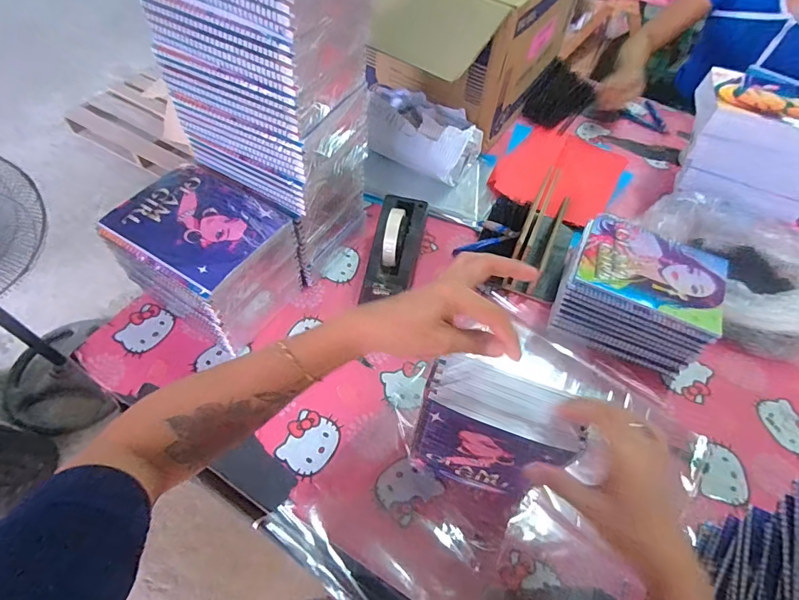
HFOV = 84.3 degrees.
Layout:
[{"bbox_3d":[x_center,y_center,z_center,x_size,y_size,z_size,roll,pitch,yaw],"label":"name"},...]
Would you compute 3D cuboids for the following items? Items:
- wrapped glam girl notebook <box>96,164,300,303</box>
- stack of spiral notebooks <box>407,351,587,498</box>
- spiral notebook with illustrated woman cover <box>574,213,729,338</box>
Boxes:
[{"bbox_3d":[-0.257,-0.102,0.575,0.188,0.018,0.160,30,59,16],"label":"wrapped glam girl notebook"},{"bbox_3d":[0.099,0.151,0.494,0.152,0.212,0.062,21,57,10],"label":"stack of spiral notebooks"},{"bbox_3d":[0.373,-0.044,0.647,0.199,0.011,0.151,26,58,13],"label":"spiral notebook with illustrated woman cover"}]

